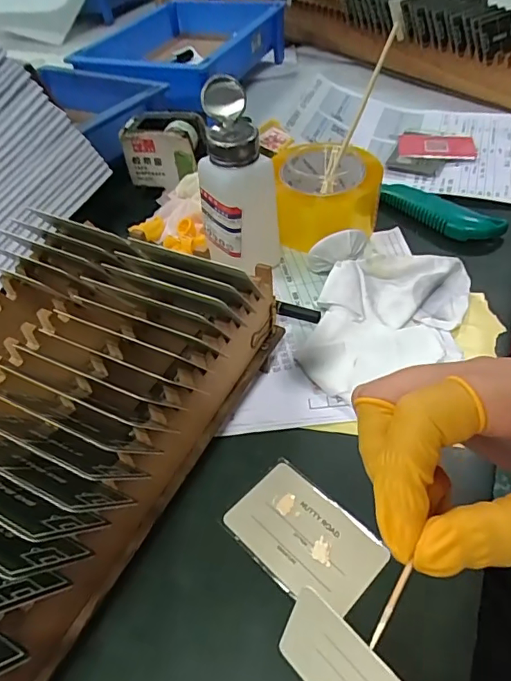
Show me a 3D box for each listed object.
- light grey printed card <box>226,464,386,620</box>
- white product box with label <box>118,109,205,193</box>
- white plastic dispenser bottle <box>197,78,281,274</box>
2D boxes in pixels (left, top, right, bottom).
[{"bbox_3d":[0.028,0.112,0.282,0.084,0.006,0.054,34,57,31],"label":"light grey printed card"},{"bbox_3d":[-0.093,-0.198,0.519,0.081,0.069,0.051,10,48,14],"label":"white product box with label"},{"bbox_3d":[-0.018,-0.124,0.401,0.061,0.146,0.059,-2,46,2],"label":"white plastic dispenser bottle"}]

